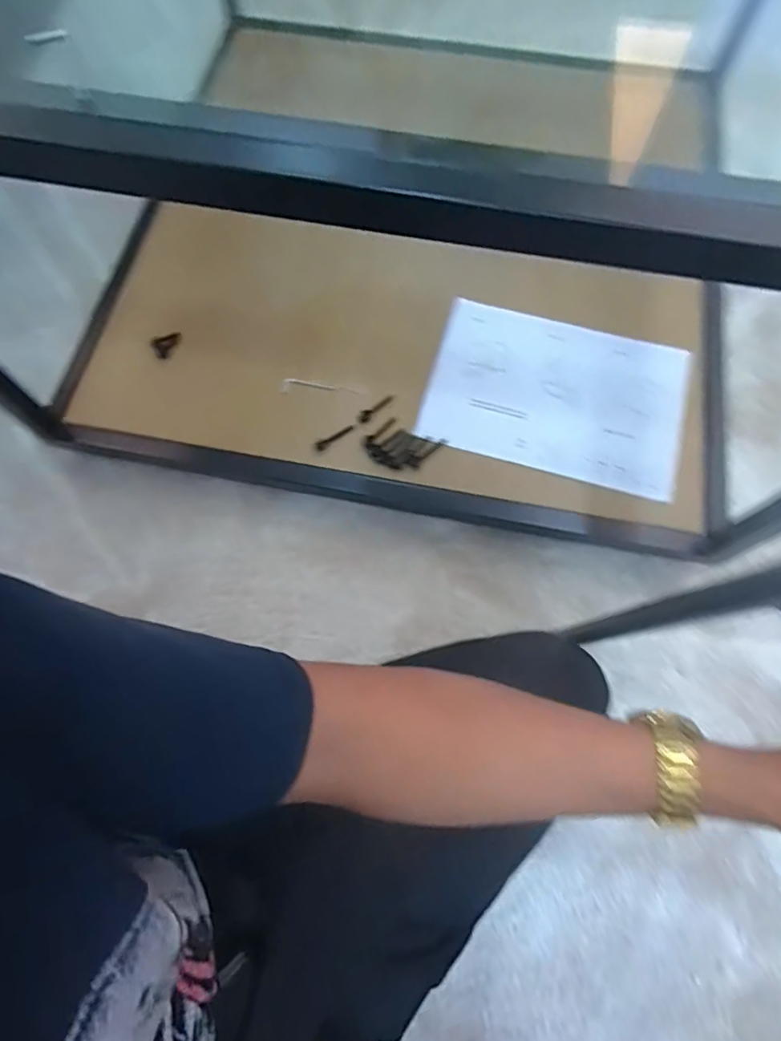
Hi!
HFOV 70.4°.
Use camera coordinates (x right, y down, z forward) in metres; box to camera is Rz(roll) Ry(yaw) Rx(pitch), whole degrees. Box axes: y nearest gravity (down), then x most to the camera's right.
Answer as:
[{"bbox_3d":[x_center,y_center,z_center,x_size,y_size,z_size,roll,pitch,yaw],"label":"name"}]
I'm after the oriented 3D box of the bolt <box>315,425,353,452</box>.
[{"bbox_3d":[-0.065,-0.095,0.649,0.048,0.013,0.012,-30,74,-10],"label":"bolt"}]

